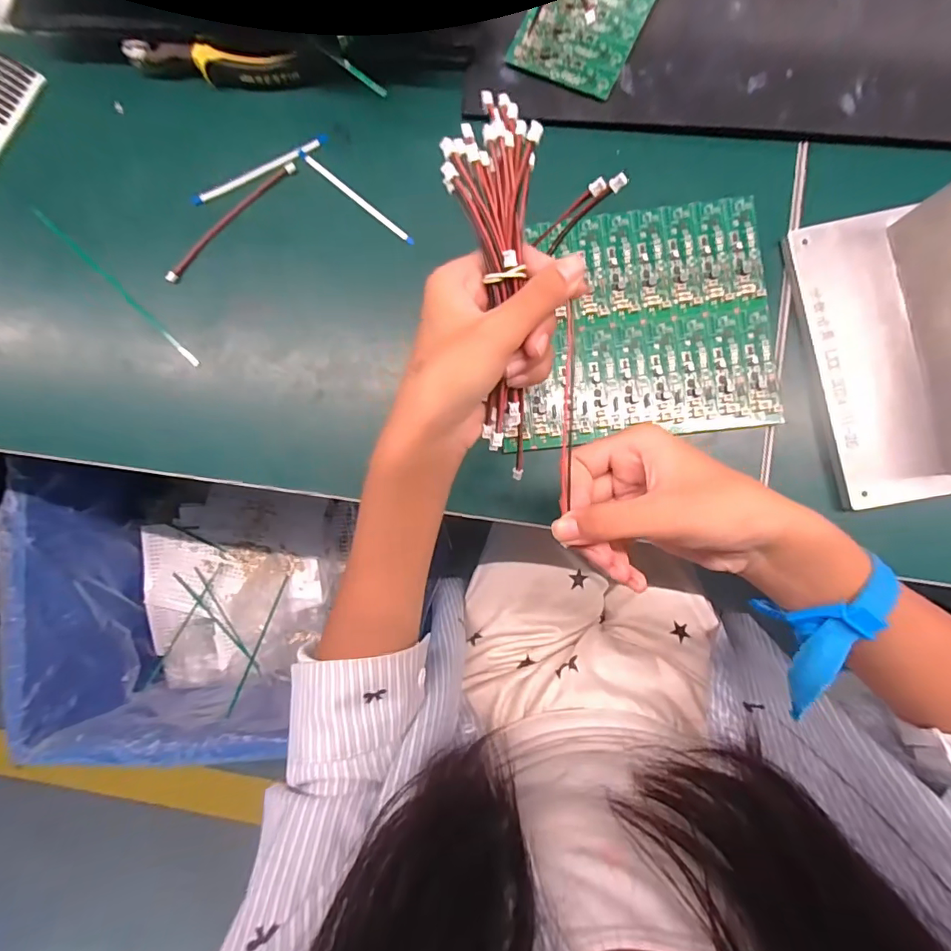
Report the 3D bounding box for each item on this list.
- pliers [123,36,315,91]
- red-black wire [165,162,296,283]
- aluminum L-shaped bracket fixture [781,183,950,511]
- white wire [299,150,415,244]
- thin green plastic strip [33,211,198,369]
[{"bbox_3d":[-0.199,-0.322,0.376,0.146,0.021,0.027,7,89,5],"label":"pliers"},{"bbox_3d":[-0.195,-0.202,0.378,0.131,0.008,0.014,-42,86,2],"label":"red-black wire"},{"bbox_3d":[0.307,-0.088,0.308,0.140,0.060,0.198,-11,87,4],"label":"aluminum L-shaped bracket fixture"},{"bbox_3d":[-0.095,-0.219,0.372,0.118,0.004,0.006,41,92,5],"label":"white wire"},{"bbox_3d":[-0.288,-0.151,0.385,0.189,0.004,0.006,43,92,5],"label":"thin green plastic strip"}]

